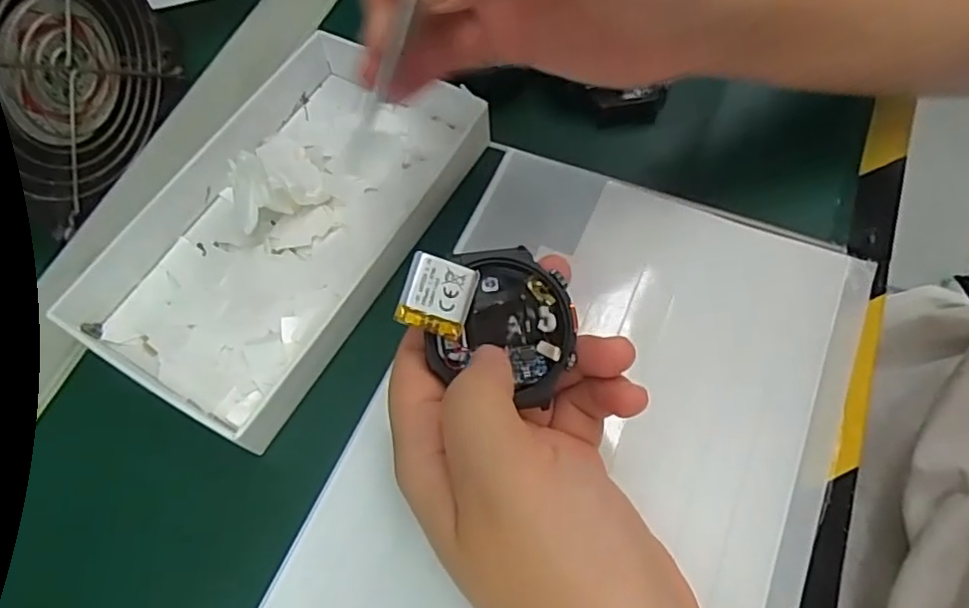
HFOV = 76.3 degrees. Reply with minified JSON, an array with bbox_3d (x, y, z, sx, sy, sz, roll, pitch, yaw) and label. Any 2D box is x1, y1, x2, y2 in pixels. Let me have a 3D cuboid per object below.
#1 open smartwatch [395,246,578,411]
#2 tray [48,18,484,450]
[{"bbox_3d":[0.002,0.002,0.199,0.053,0.023,0.045,12,65,6],"label":"open smartwatch"},{"bbox_3d":[-0.087,-0.041,0.269,0.116,0.024,0.176,27,69,15],"label":"tray"}]

